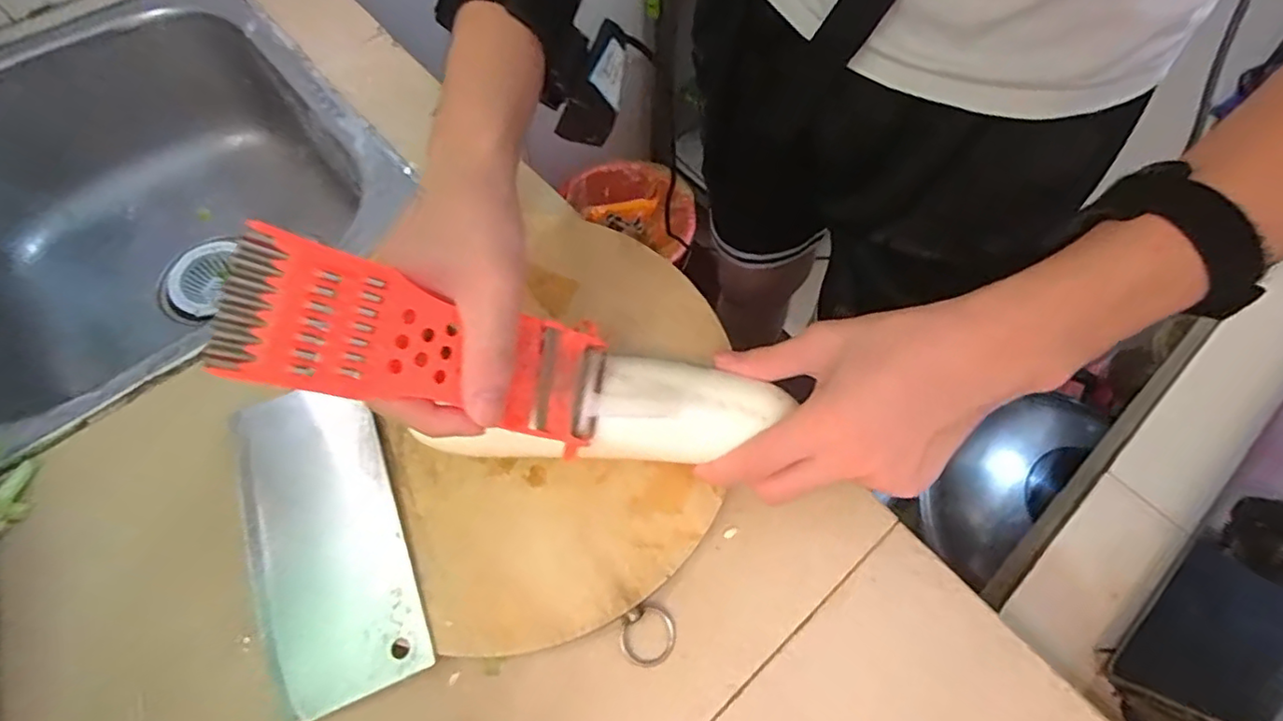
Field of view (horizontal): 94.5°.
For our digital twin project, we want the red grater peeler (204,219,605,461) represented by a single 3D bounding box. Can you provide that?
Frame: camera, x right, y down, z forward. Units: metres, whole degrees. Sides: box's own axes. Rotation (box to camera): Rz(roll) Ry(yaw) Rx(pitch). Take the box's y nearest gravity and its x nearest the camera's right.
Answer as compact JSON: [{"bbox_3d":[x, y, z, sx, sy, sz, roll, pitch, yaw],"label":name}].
[{"bbox_3d":[-0.086,-0.003,0.262,0.164,0.008,0.059,16,84,-38],"label":"red grater peeler"}]

